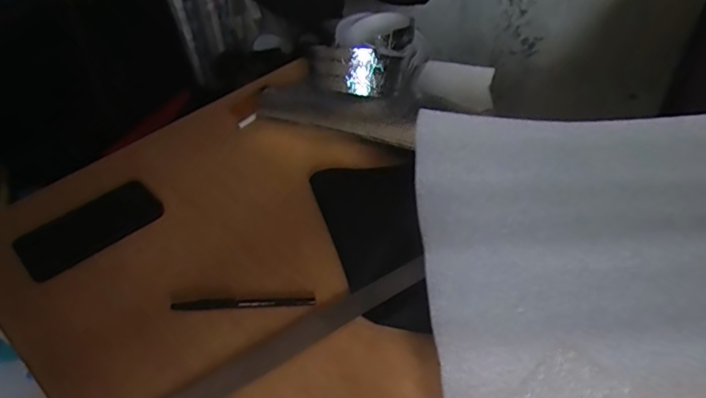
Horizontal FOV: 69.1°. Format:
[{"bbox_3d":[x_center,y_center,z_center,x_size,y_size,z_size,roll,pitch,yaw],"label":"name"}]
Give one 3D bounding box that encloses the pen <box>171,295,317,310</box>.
[{"bbox_3d":[-0.111,0.105,0.526,0.143,0.013,0.013,-1,45,0],"label":"pen"}]

